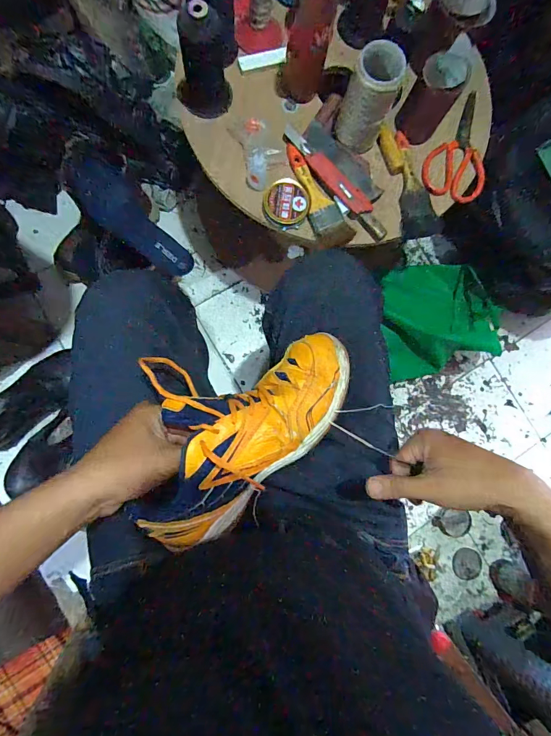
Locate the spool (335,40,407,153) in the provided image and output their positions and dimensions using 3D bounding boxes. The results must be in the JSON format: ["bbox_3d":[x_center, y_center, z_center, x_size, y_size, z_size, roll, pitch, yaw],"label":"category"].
[{"bbox_3d":[0.132,-0.380,0.528,0.066,0.118,0.067,17,82,-5],"label":"spool"}]

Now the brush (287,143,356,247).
[{"bbox_3d":[0.059,-0.267,0.578,0.048,0.018,0.176,-31,88,-9],"label":"brush"}]

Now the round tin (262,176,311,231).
[{"bbox_3d":[0.017,-0.253,0.558,0.070,0.018,0.066,1,83,-7],"label":"round tin"}]

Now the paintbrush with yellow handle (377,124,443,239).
[{"bbox_3d":[0.216,-0.298,0.588,0.061,0.024,0.177,-15,86,-8],"label":"paintbrush with yellow handle"}]

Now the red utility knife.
[{"bbox_3d":[0.079,-0.309,0.570,0.027,0.022,0.184,-42,90,-9],"label":"red utility knife"}]

